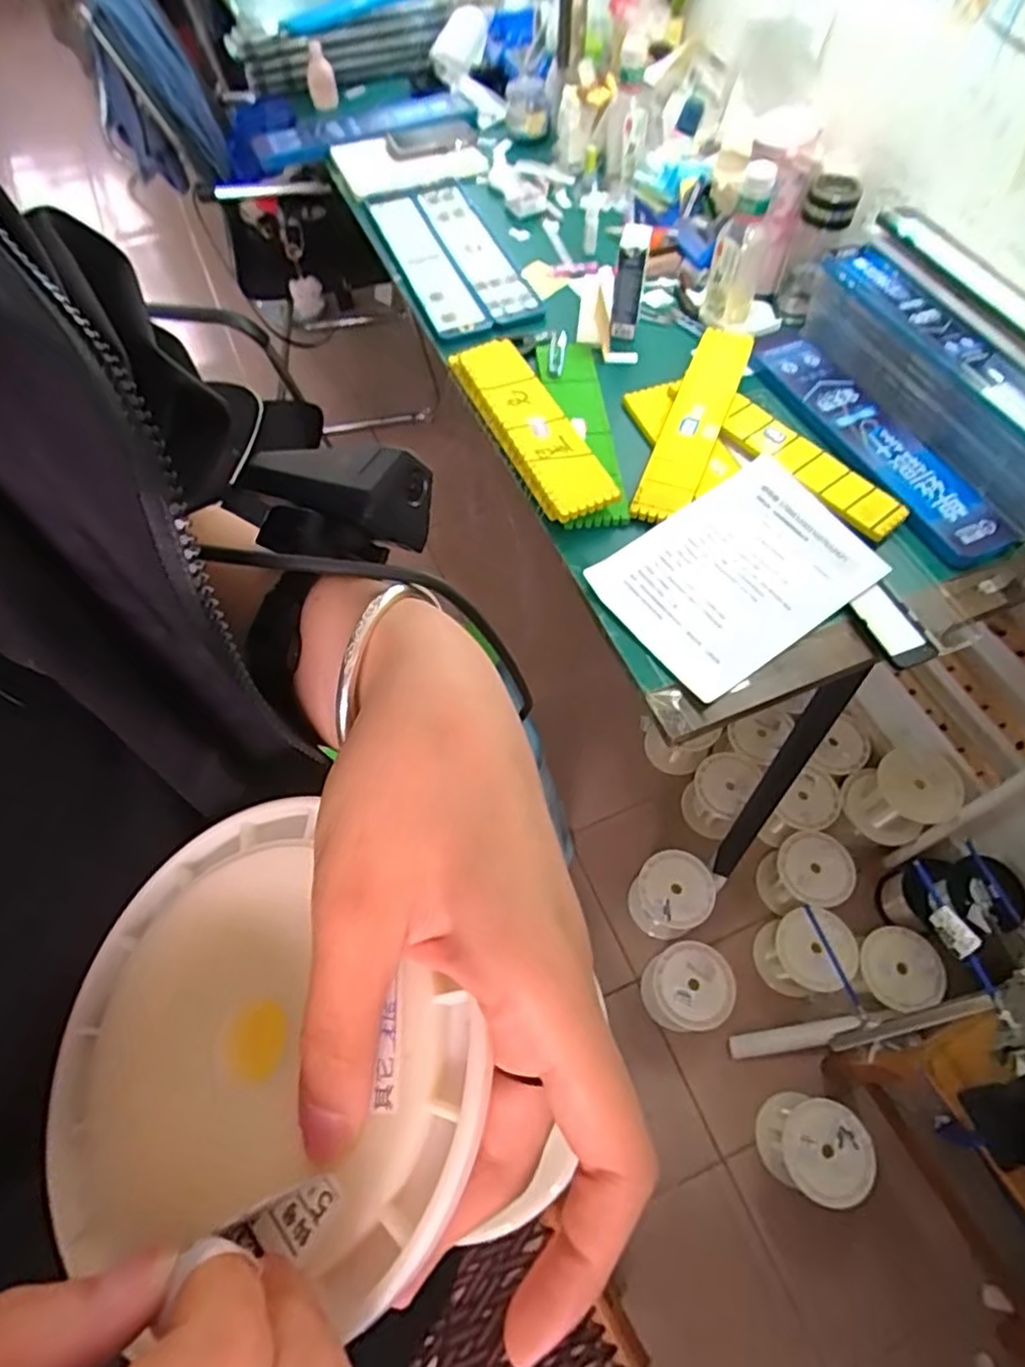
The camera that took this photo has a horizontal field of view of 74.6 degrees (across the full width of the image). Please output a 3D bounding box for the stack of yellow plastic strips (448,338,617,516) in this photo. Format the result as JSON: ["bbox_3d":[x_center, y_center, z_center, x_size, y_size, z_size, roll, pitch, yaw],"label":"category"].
[{"bbox_3d":[0.019,-0.338,0.870,0.087,0.030,0.347,-22,58,-9],"label":"stack of yellow plastic strips"}]

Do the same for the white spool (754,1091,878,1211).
[{"bbox_3d":[0.466,0.726,1.058,0.131,0.160,0.136,26,65,15],"label":"white spool"}]

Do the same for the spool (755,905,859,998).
[{"bbox_3d":[0.518,0.477,1.192,0.128,0.162,0.129,-1,61,1],"label":"spool"}]

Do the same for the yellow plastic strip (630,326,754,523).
[{"bbox_3d":[0.239,-0.346,0.875,0.072,0.016,0.354,19,63,11],"label":"yellow plastic strip"}]

